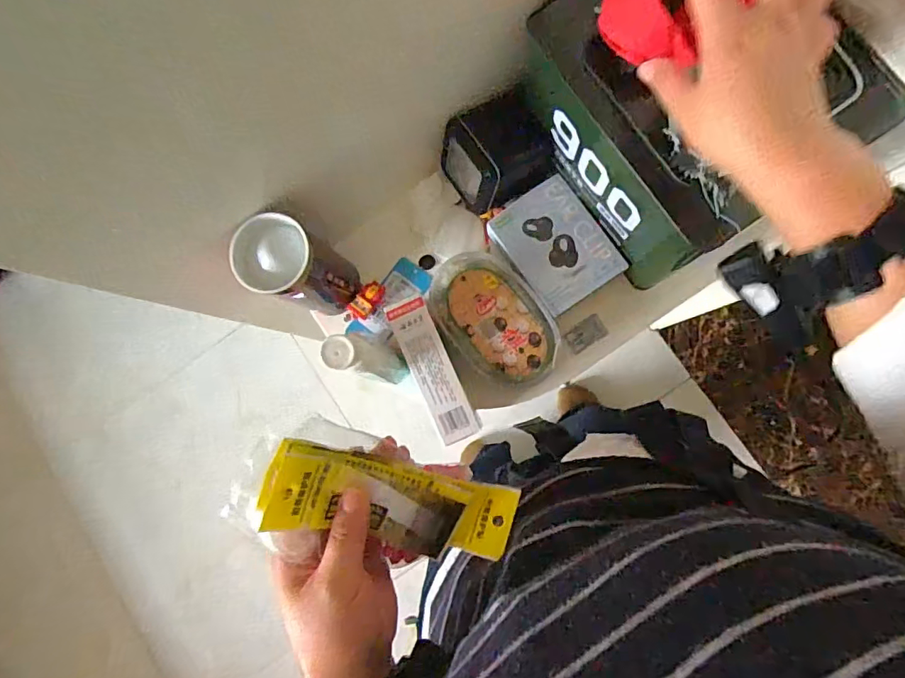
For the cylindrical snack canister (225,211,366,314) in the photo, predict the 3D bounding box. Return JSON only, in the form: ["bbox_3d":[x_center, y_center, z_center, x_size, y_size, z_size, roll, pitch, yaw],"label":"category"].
[{"bbox_3d":[-0.145,-0.067,0.498,0.072,0.142,0.066,0,85,6],"label":"cylindrical snack canister"}]

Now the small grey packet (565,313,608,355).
[{"bbox_3d":[0.142,-0.006,0.548,0.043,0.004,0.027,-33,102,0],"label":"small grey packet"}]

